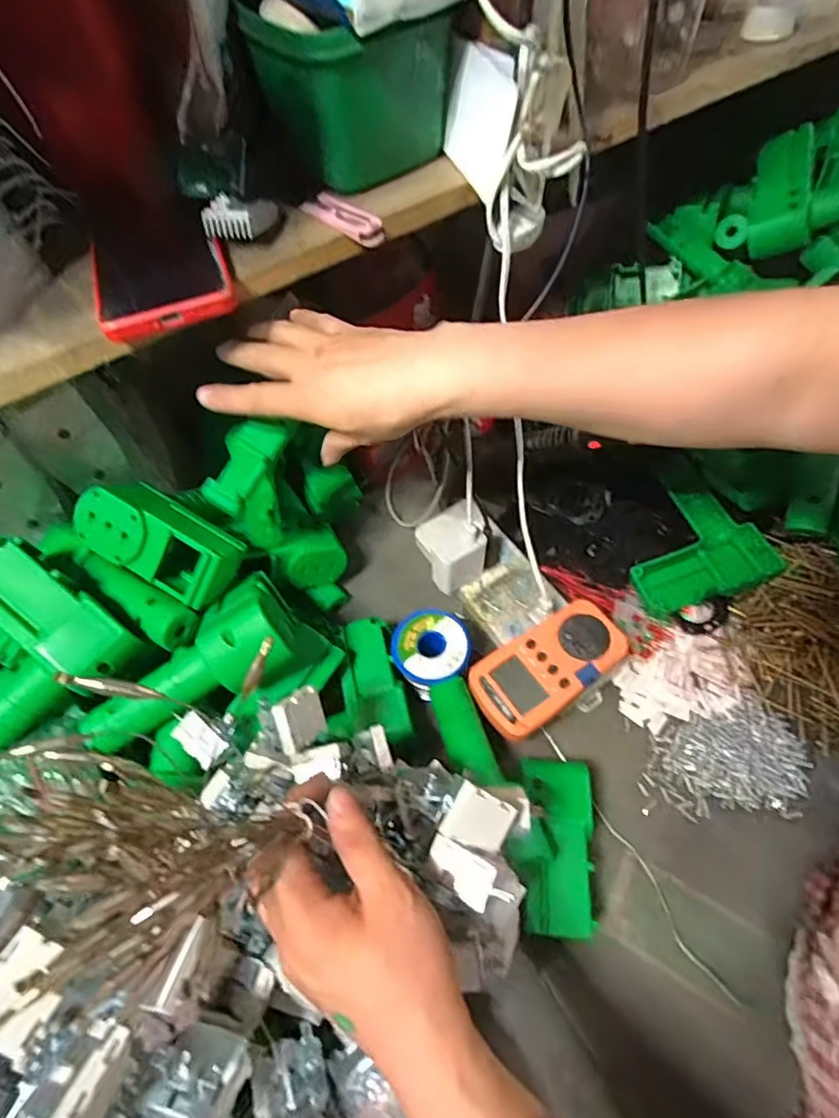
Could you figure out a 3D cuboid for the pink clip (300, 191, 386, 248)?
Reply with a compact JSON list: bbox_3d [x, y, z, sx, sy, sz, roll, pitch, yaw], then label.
[{"bbox_3d":[-0.050,-0.224,0.356,0.024,0.009,0.070,-37,63,-17],"label":"pink clip"}]

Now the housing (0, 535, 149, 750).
[{"bbox_3d":[-0.293,0.079,0.376,0.119,0.047,0.158,42,73,-7],"label":"housing"}]

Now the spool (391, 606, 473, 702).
[{"bbox_3d":[0.009,0.082,0.483,0.066,0.031,0.066,-2,58,3],"label":"spool"}]

